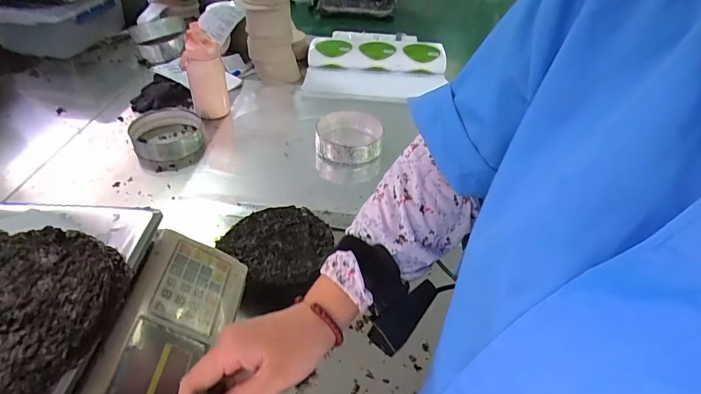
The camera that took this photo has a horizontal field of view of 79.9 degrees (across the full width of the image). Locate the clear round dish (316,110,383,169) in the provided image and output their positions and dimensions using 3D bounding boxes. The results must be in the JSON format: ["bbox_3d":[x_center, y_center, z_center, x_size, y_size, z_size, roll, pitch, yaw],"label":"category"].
[{"bbox_3d":[-0.002,-0.155,1.139,0.185,0.068,0.187,2,40,-2],"label":"clear round dish"}]

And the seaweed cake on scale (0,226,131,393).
[{"bbox_3d":[-0.315,0.104,0.373,0.193,0.025,0.192,2,40,-2],"label":"seaweed cake on scale"}]

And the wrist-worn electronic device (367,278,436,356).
[{"bbox_3d":[0.049,0.103,0.371,0.072,0.026,0.028,-40,55,-23],"label":"wrist-worn electronic device"}]

